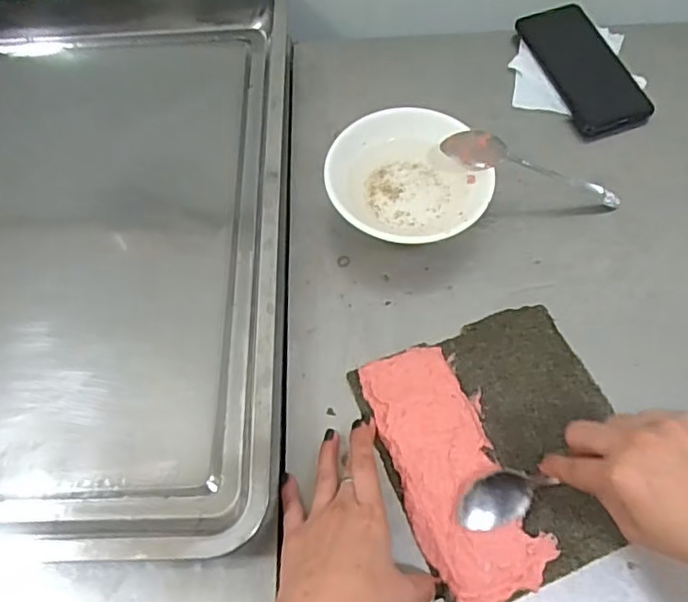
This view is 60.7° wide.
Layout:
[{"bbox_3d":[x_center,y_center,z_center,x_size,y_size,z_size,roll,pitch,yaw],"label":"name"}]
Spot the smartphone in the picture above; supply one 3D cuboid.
[{"bbox_3d":[0.252,-0.245,0.616,0.077,0.012,0.165,-18,65,-6],"label":"smartphone"}]

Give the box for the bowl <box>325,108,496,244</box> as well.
[{"bbox_3d":[0.056,-0.102,0.530,0.133,0.052,0.130,-1,65,2],"label":"bowl"}]

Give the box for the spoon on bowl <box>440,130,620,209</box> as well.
[{"bbox_3d":[0.173,-0.119,0.532,0.173,0.021,0.033,16,65,-9],"label":"spoon on bowl"}]

